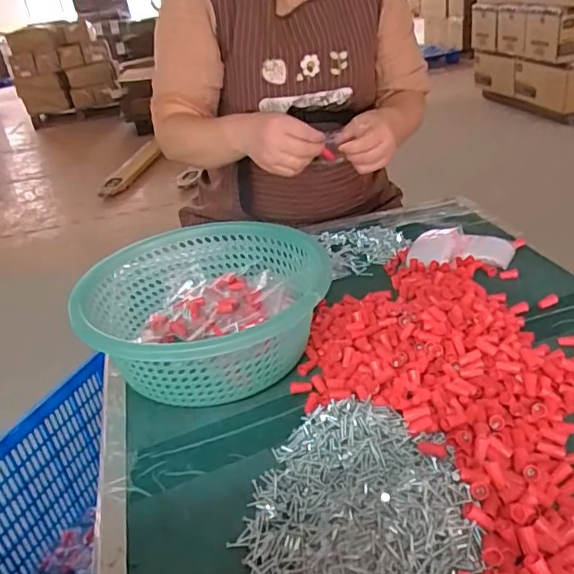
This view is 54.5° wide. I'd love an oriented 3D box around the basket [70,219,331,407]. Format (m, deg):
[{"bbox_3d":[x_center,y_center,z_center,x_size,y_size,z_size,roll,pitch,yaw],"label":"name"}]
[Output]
[{"bbox_3d":[-0.090,0.029,0.628,0.259,0.102,0.272,-6,29,4],"label":"basket"}]

